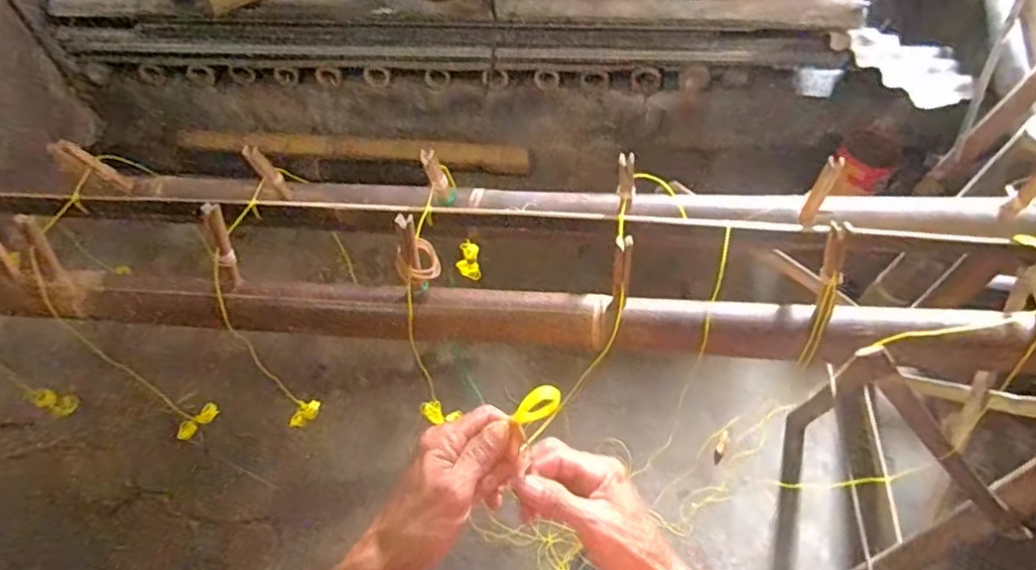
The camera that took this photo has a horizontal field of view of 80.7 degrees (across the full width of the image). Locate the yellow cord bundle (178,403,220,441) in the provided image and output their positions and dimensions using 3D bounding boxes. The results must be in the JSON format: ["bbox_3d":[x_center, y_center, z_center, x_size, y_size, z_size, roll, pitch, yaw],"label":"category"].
[{"bbox_3d":[-0.454,0.195,0.857,0.075,0.028,0.021,-39,61,7],"label":"yellow cord bundle"}]

